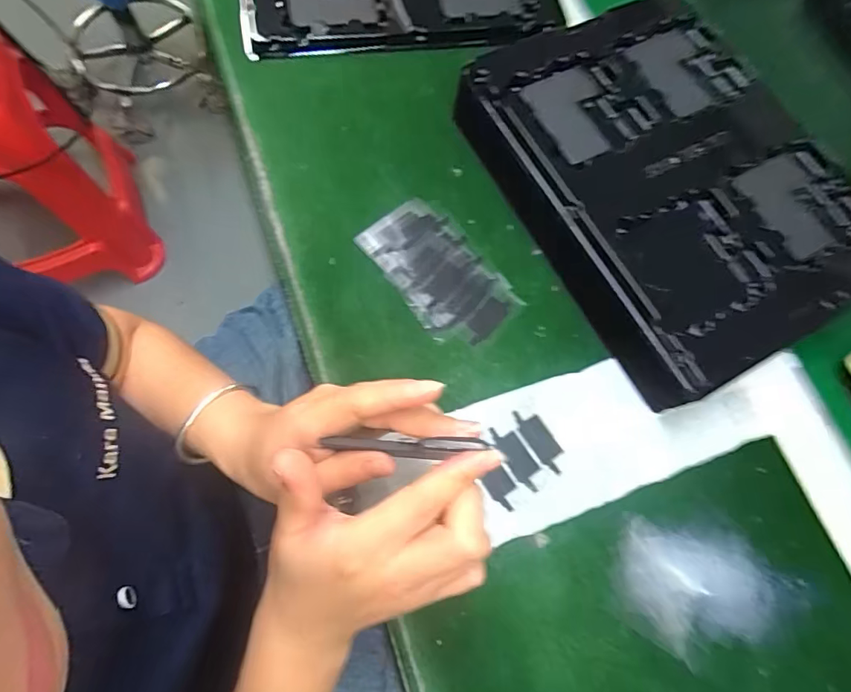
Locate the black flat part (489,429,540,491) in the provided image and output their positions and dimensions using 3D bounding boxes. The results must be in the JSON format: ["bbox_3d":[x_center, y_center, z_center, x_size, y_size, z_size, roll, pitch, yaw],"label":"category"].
[{"bbox_3d":[0.063,0.076,0.323,0.018,0.004,0.049,-30,77,-13],"label":"black flat part"}]

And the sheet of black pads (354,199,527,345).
[{"bbox_3d":[0.010,-0.056,0.359,0.067,0.009,0.124,-38,78,-15],"label":"sheet of black pads"}]

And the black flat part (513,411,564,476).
[{"bbox_3d":[0.081,0.065,0.327,0.017,0.004,0.048,-30,77,-13],"label":"black flat part"}]

